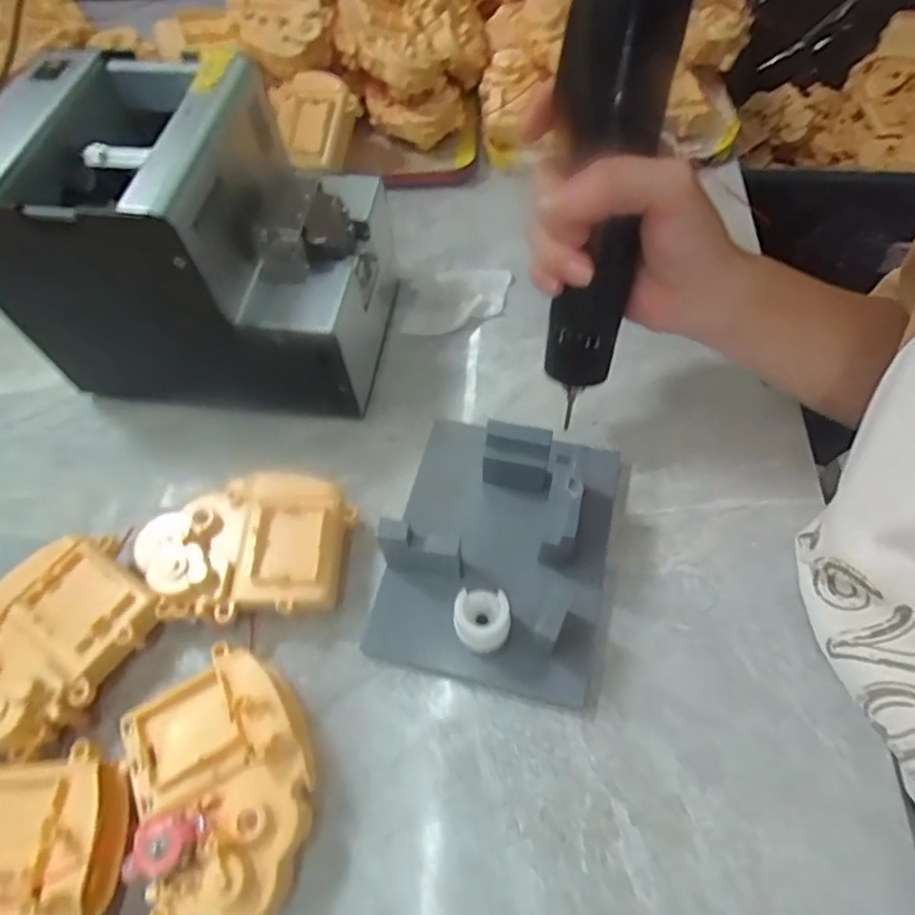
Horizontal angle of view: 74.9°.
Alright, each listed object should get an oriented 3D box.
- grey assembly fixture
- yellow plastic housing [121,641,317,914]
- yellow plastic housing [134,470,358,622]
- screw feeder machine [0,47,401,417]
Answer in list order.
[{"bbox_3d":[0.024,0.039,0.297,0.113,0.050,0.136,12,62,10],"label":"grey assembly fixture"},{"bbox_3d":[-0.098,0.136,0.254,0.075,0.038,0.103,-18,61,-7],"label":"yellow plastic housing"},{"bbox_3d":[-0.104,0.046,0.308,0.097,0.041,0.072,-4,60,1],"label":"yellow plastic housing"},{"bbox_3d":[-0.139,-0.120,0.340,0.178,0.149,0.135,4,61,6],"label":"screw feeder machine"}]

